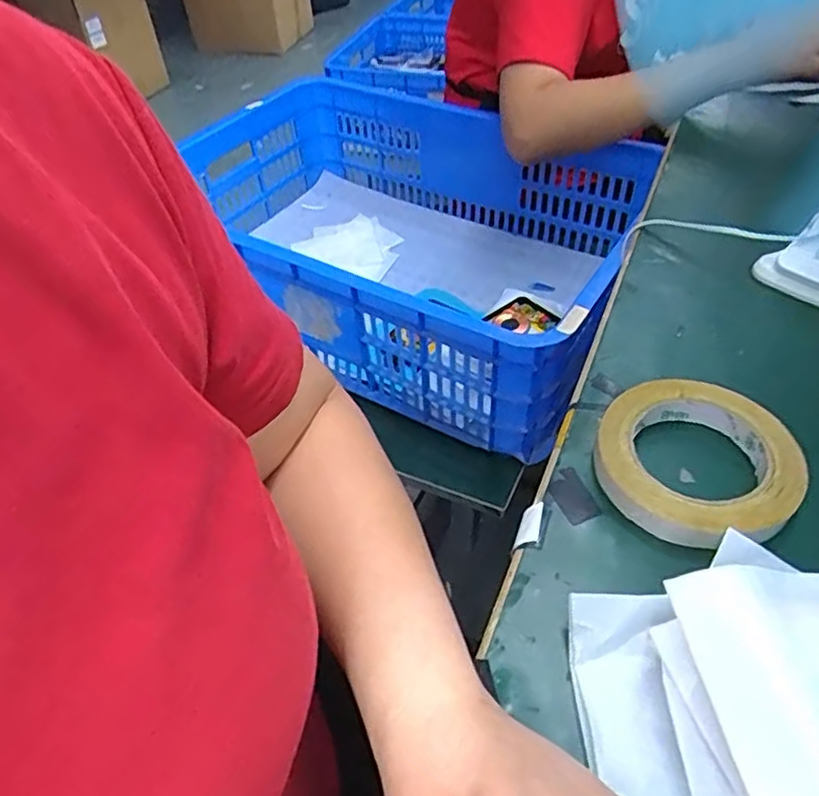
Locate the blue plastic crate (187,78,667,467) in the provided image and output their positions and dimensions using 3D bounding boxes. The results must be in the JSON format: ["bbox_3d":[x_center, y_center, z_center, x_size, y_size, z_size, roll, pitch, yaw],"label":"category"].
[{"bbox_3d":[-0.016,-0.225,0.860,0.647,0.183,0.442,25,53,25],"label":"blue plastic crate"}]

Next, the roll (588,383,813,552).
[{"bbox_3d":[0.174,0.036,0.387,0.112,0.024,0.112,-3,45,3],"label":"roll"}]

